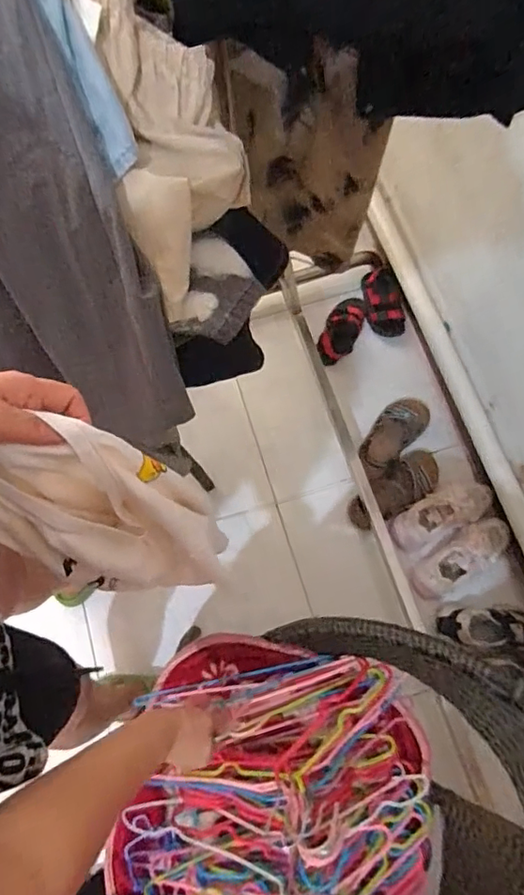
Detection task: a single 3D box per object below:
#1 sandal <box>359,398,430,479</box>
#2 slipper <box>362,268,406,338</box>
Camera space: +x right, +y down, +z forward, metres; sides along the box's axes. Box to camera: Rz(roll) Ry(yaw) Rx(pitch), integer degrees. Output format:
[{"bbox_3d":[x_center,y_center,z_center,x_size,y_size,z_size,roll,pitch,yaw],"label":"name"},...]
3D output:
[{"bbox_3d":[0.319,-0.035,1.297,0.238,0.051,0.109,-43,77,-11],"label":"sandal"},{"bbox_3d":[0.324,-0.392,1.393,0.093,0.078,0.186,-10,73,-2],"label":"slipper"}]

